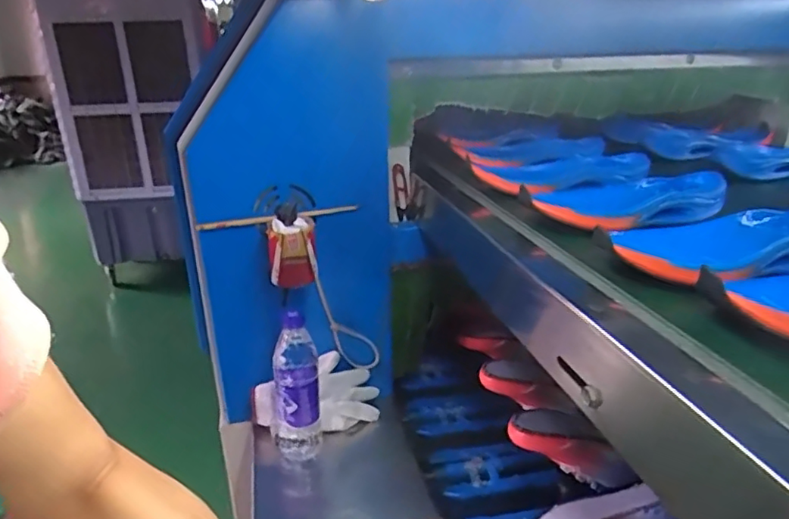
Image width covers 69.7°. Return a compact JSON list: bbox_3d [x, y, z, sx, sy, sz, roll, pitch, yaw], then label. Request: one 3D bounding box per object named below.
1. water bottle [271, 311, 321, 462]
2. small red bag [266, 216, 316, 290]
[{"bbox_3d":[-0.143,0.189,0.829,0.064,0.228,0.055,-5,21,-11],"label":"water bottle"},{"bbox_3d":[-0.149,-0.010,0.822,0.067,0.092,0.059,-7,21,-15],"label":"small red bag"}]

